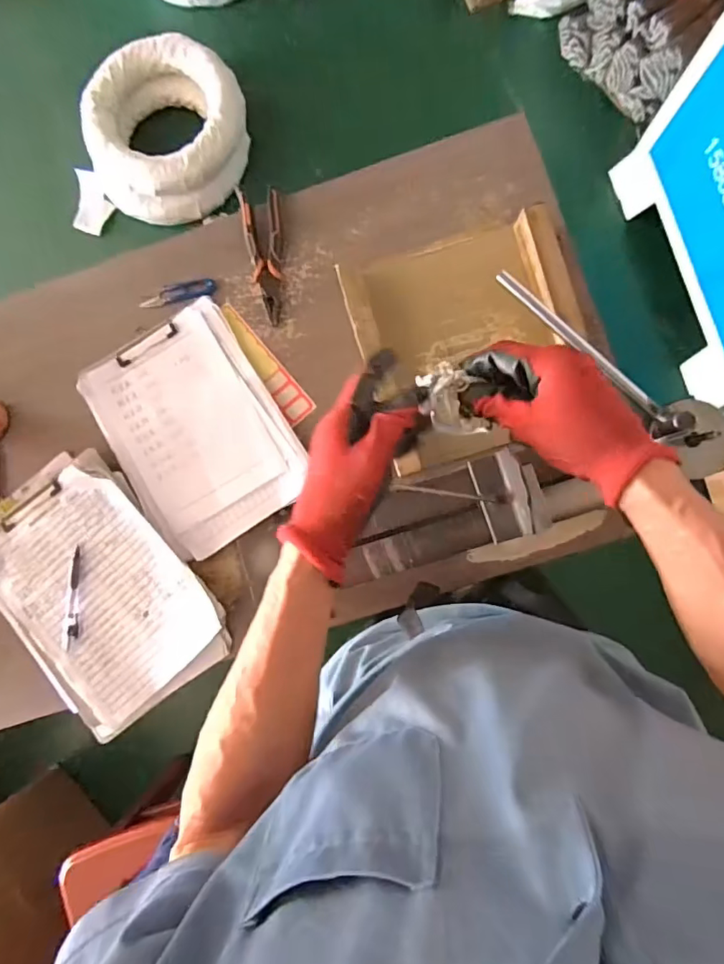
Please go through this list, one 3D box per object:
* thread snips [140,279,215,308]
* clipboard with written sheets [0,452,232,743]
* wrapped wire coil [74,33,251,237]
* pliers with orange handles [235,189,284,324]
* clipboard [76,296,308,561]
[{"bbox_3d":[-0.265,-0.273,0.742,0.113,0.019,0.030,-5,86,3],"label":"thread snips"},{"bbox_3d":[-0.367,0.150,0.694,0.242,0.027,0.350,-38,85,1],"label":"clipboard with written sheets"},{"bbox_3d":[-0.538,-0.909,1.337,0.457,0.161,0.413,0,87,4],"label":"wrapped wire coil"},{"bbox_3d":[-0.136,-0.318,0.724,0.056,0.024,0.186,-6,86,3],"label":"pliers with orange handles"},{"bbox_3d":[-0.231,-0.074,0.721,0.223,0.028,0.308,-31,85,1],"label":"clipboard"}]

